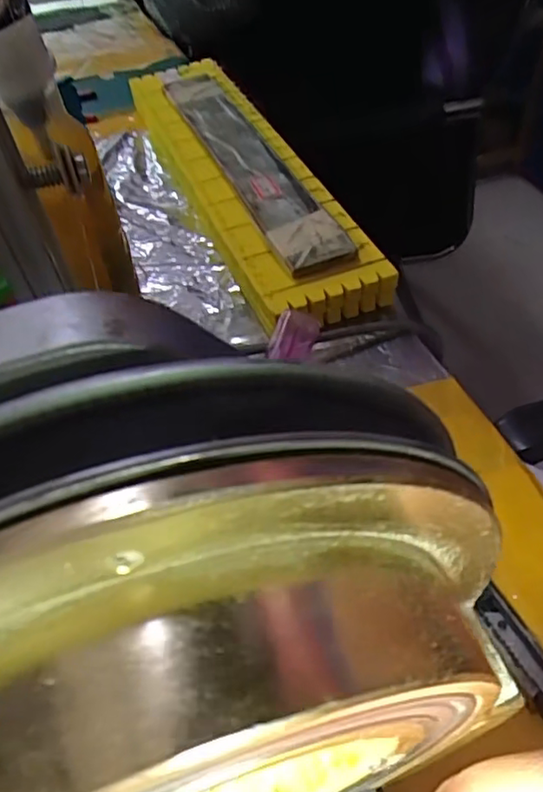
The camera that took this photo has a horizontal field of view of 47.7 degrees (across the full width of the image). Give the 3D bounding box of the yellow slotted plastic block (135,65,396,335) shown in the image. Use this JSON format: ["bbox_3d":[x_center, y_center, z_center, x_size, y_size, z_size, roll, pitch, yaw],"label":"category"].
[{"bbox_3d":[-0.026,-0.174,0.461,0.086,0.036,0.346,-19,53,-11],"label":"yellow slotted plastic block"}]

